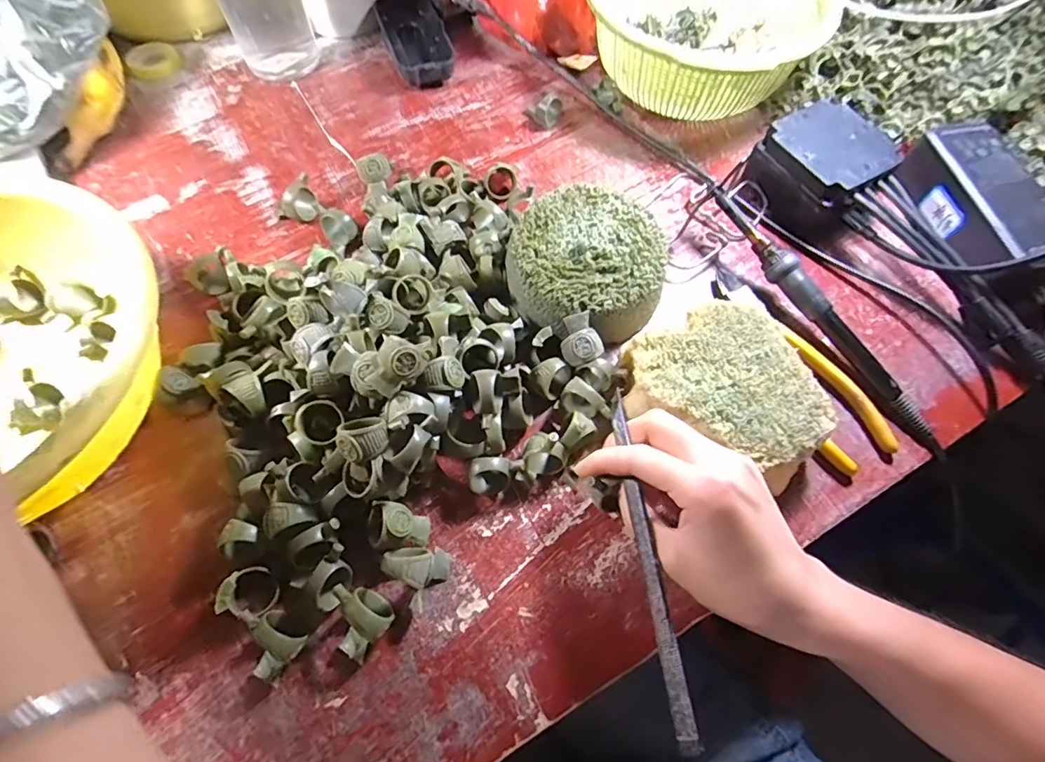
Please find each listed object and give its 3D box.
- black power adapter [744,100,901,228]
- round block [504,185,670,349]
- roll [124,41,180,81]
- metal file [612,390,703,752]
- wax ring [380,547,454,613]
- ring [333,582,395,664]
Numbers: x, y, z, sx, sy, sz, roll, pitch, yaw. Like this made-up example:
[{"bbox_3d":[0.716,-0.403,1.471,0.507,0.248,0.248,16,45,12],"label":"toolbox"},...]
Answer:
[{"bbox_3d":[0.227,-0.163,0.397,0.076,0.050,0.078,-27,68,-13],"label":"black power adapter"},{"bbox_3d":[0.042,-0.077,0.353,0.101,0.049,0.099,0,65,-1],"label":"round block"},{"bbox_3d":[-0.335,-0.291,0.468,0.043,0.012,0.039,-32,69,-15],"label":"roll"},{"bbox_3d":[0.061,0.081,0.250,0.008,0.005,0.165,-5,63,-3],"label":"metal file"},{"bbox_3d":[-0.054,0.099,0.273,0.029,0.025,0.030,0,65,-1],"label":"wax ring"},{"bbox_3d":[-0.084,0.121,0.262,0.031,0.023,0.028,40,70,16],"label":"ring"}]

